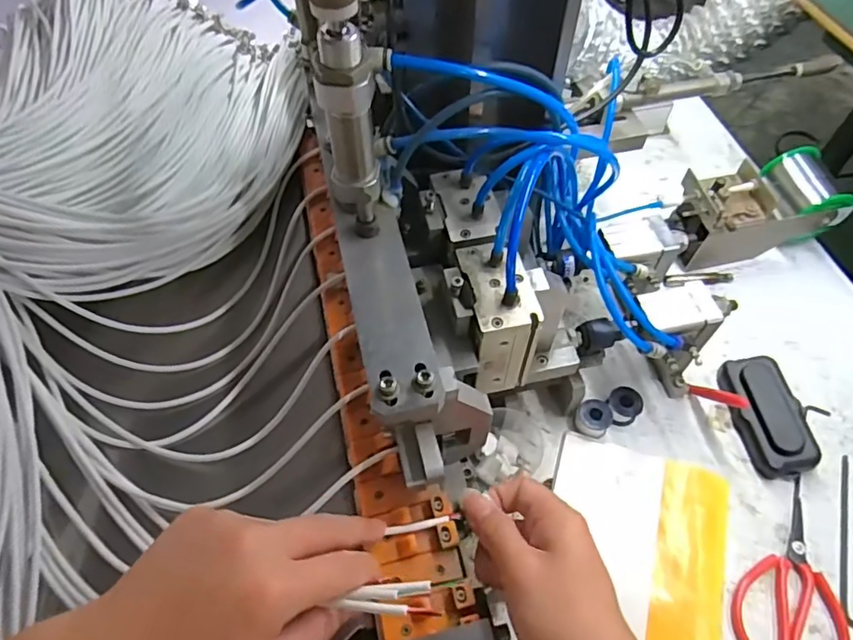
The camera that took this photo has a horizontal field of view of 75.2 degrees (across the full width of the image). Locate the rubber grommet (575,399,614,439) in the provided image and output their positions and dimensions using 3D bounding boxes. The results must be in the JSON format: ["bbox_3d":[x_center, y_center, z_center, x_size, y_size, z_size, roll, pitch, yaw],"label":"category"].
[{"bbox_3d":[0.152,0.088,0.502,0.029,0.017,0.030,13,59,8],"label":"rubber grommet"}]

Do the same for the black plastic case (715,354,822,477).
[{"bbox_3d":[0.305,0.084,0.496,0.046,0.032,0.104,-7,58,-5],"label":"black plastic case"}]

